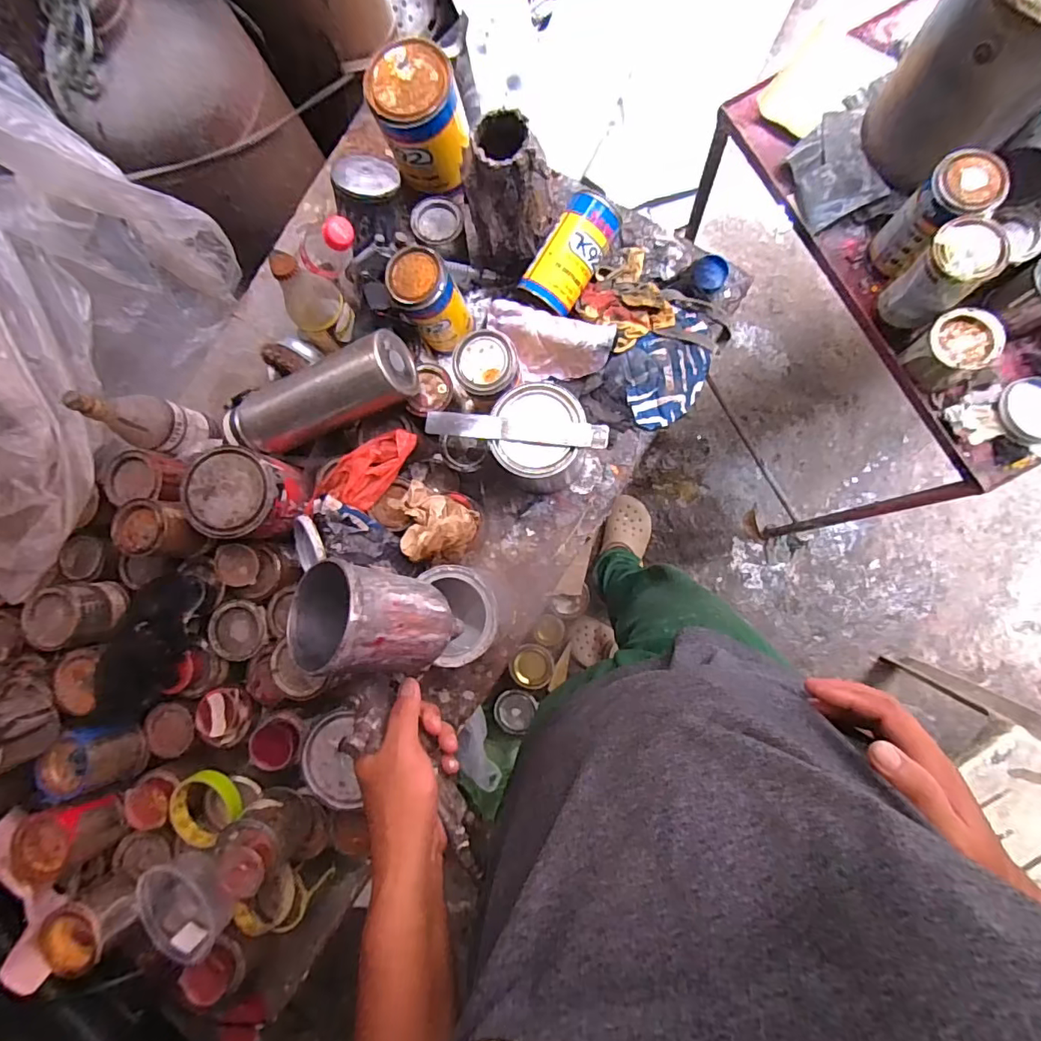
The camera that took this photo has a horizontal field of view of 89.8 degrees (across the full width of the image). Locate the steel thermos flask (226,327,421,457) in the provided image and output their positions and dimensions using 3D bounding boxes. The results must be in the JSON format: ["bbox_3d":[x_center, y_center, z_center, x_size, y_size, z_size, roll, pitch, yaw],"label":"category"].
[{"bbox_3d":[-0.246,-0.142,0.624,0.249,0.077,0.077,-17,84,20],"label":"steel thermos flask"}]

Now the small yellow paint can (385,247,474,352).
[{"bbox_3d":[-0.106,-0.266,0.637,0.065,0.122,0.071,-1,86,8],"label":"small yellow paint can"}]

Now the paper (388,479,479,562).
[{"bbox_3d":[-0.102,-0.005,0.587,0.087,0.042,0.089,-26,83,6],"label":"paper"}]

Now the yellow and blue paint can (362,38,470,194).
[{"bbox_3d":[-0.119,-0.486,0.645,0.104,0.113,0.118,-12,85,7],"label":"yellow and blue paint can"}]

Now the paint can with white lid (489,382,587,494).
[{"bbox_3d":[0.026,-0.092,0.619,0.099,0.119,0.105,-1,86,8],"label":"paint can with white lid"}]

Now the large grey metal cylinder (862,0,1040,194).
[{"bbox_3d":[0.504,-0.496,0.560,0.152,0.190,0.186,43,93,8],"label":"large grey metal cylinder"}]

